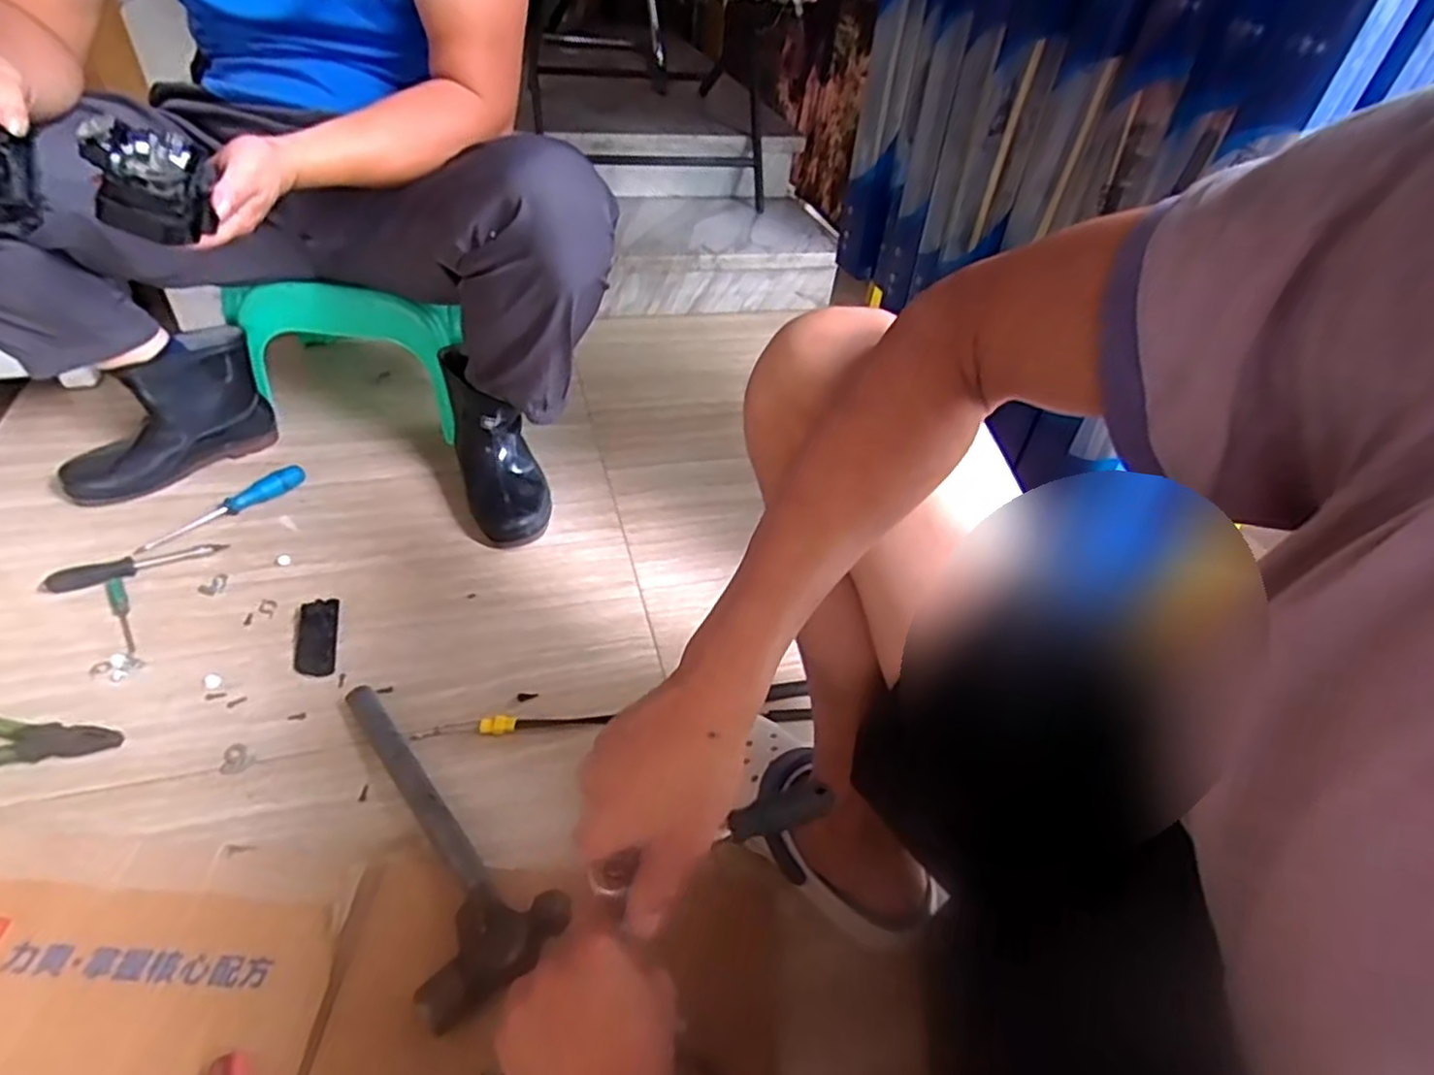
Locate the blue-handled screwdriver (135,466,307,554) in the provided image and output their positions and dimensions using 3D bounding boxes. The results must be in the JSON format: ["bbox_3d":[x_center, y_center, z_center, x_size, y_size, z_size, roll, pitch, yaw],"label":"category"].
[{"bbox_3d":[-0.631,-0.041,0.939,0.203,0.025,0.039,-31,55,-33],"label":"blue-handled screwdriver"}]

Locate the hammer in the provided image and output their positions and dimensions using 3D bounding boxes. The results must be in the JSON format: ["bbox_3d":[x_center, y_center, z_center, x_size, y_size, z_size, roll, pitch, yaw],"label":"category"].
[{"bbox_3d":[-0.273,0.254,0.627,0.332,0.053,0.118,35,50,26],"label":"hammer"}]

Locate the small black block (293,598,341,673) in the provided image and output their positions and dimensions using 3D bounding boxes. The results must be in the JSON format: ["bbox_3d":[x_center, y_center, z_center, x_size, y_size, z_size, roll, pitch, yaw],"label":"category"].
[{"bbox_3d":[-0.440,0.107,0.804,0.040,0.017,0.099,-7,45,-14],"label":"small black block"}]

